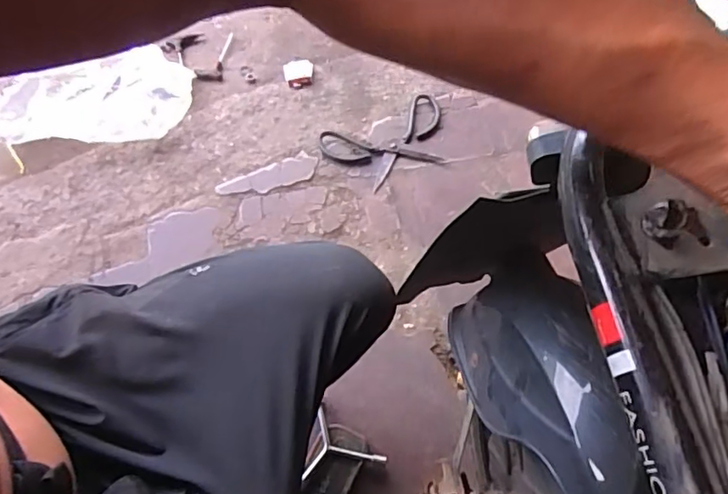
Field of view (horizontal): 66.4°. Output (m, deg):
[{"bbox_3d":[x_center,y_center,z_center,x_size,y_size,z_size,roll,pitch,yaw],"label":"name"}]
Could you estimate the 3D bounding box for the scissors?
[{"bbox_3d":[0.052,-0.180,0.961,0.225,0.014,0.148,-26,67,-14],"label":"scissors"}]

